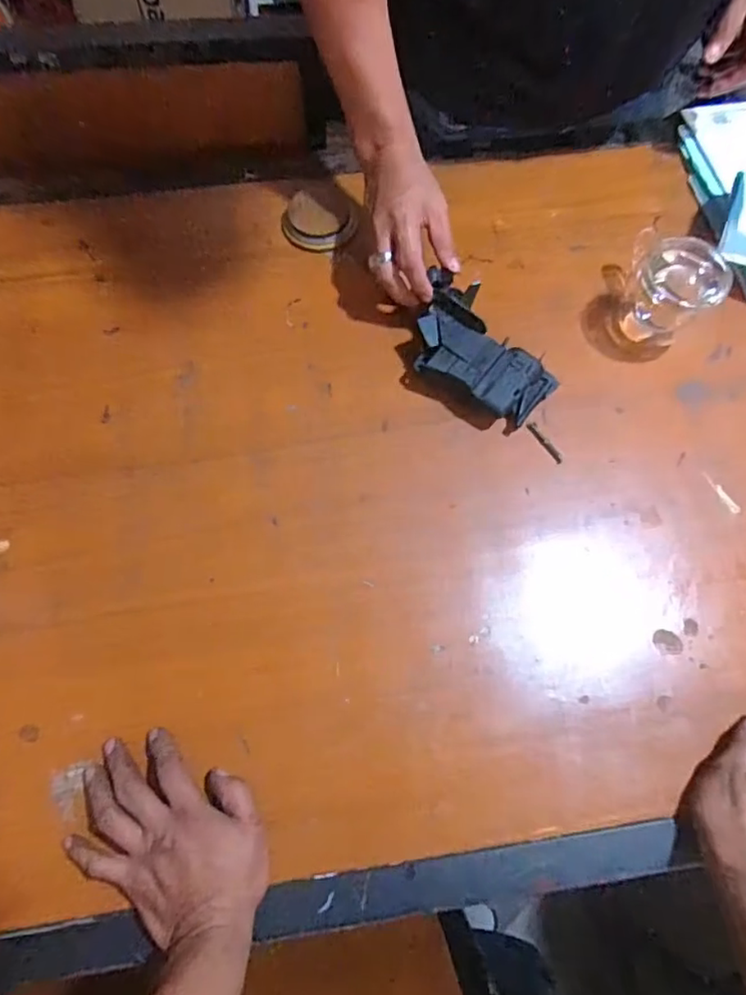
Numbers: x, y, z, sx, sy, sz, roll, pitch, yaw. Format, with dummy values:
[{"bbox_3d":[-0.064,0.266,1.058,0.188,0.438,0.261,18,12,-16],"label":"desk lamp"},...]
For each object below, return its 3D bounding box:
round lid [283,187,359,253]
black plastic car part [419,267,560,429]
[{"bbox_3d":[-0.062,-0.320,0.674,0.081,0.009,0.092,14,71,4],"label":"round lid"},{"bbox_3d":[0.101,-0.140,0.597,0.160,0.052,0.090,42,75,13],"label":"black plastic car part"}]

